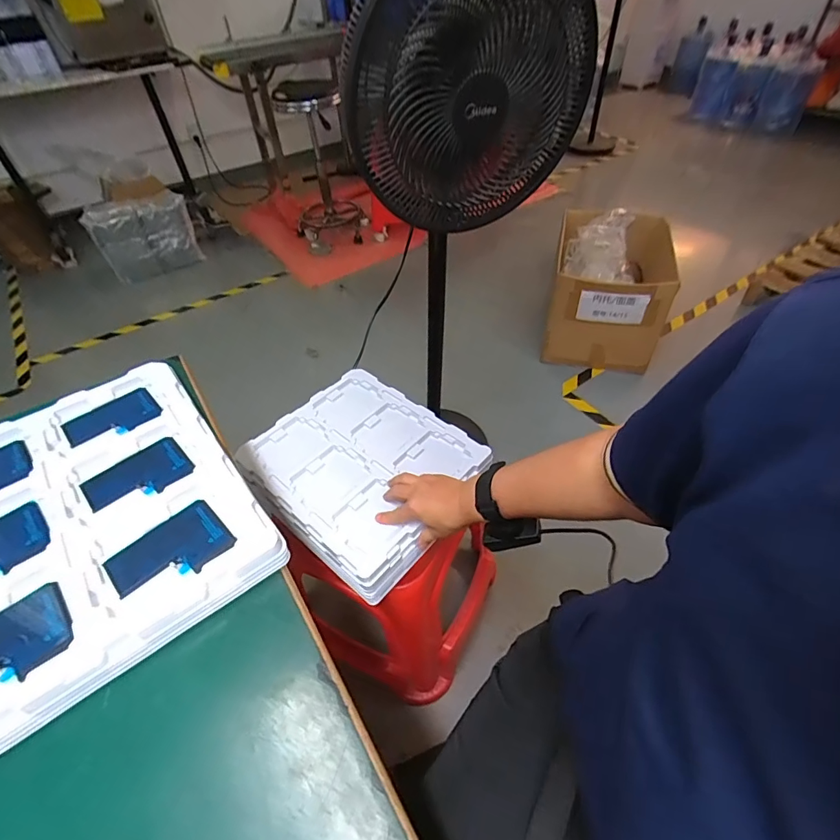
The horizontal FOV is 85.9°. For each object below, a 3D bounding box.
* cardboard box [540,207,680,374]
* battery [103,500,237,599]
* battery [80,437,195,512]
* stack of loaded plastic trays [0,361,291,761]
[{"bbox_3d":[0.687,-0.478,1.623,0.391,0.399,0.504,10,48,13],"label":"cardboard box"},{"bbox_3d":[-0.208,0.110,0.377,0.089,0.004,0.065,-37,55,-27],"label":"battery"},{"bbox_3d":[-0.269,0.055,0.432,0.088,0.006,0.069,-36,54,-26],"label":"battery"},{"bbox_3d":[-0.314,0.091,0.411,0.274,0.039,0.315,-32,53,-24],"label":"stack of loaded plastic trays"}]

